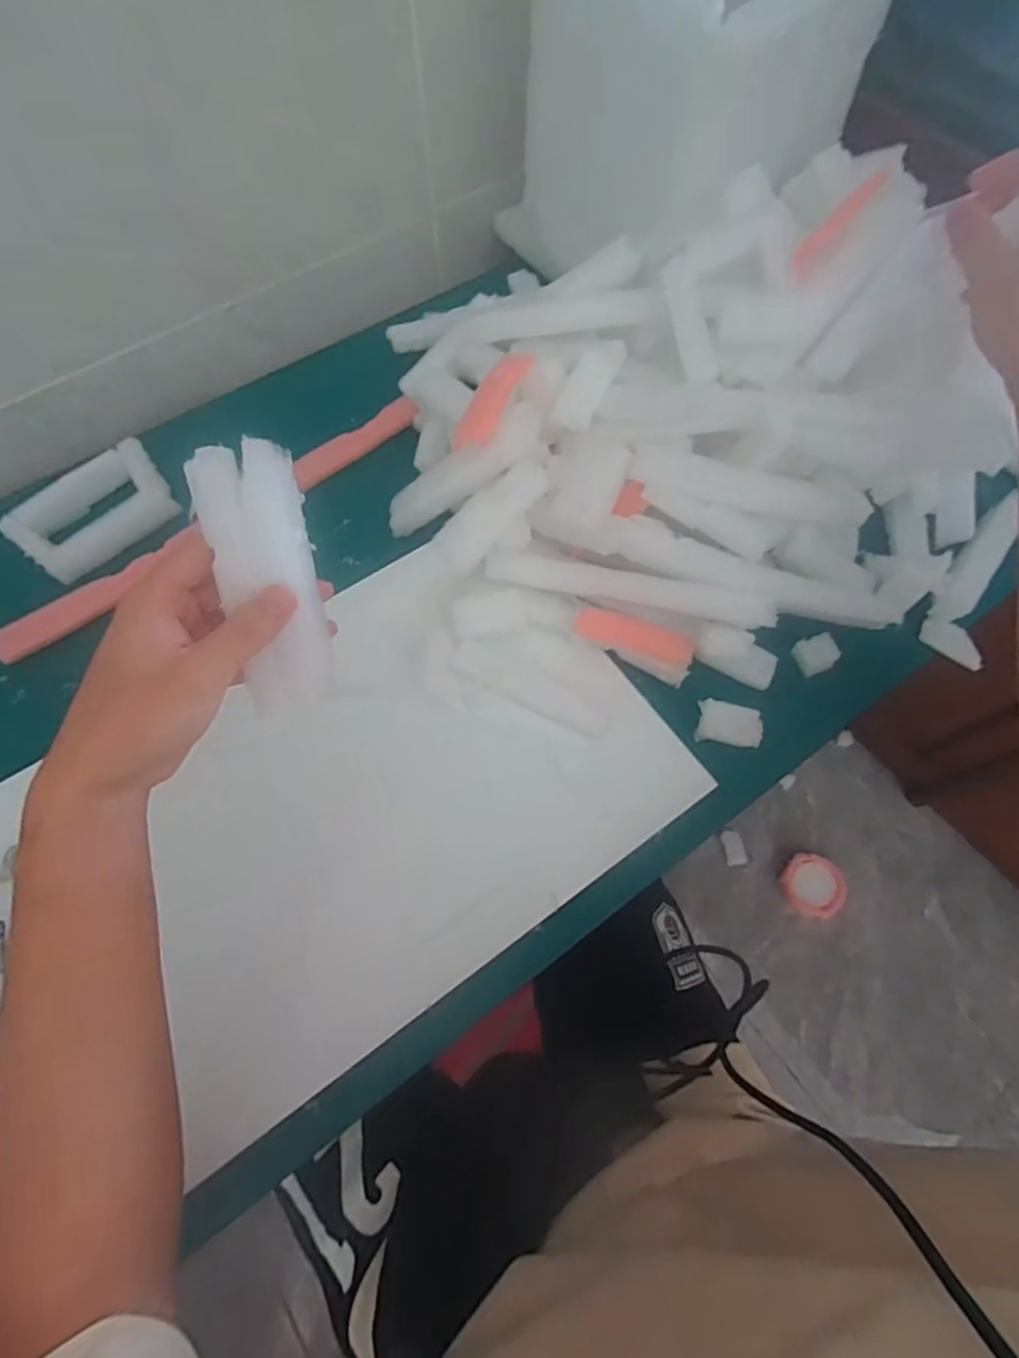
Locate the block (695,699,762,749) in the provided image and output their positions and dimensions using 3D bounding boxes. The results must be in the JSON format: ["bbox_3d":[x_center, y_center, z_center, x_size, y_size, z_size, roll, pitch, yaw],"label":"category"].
[{"bbox_3d":[0.162,0.034,0.463,0.045,0.010,0.029,10,67,4],"label":"block"}]

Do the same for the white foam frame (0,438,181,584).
[{"bbox_3d":[-0.357,-0.144,0.541,0.127,0.017,0.084,-43,85,-17],"label":"white foam frame"}]

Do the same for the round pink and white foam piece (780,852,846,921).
[{"bbox_3d":[0.544,0.368,1.114,0.111,0.028,0.102,0,66,0],"label":"round pink and white foam piece"}]

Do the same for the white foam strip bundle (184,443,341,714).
[{"bbox_3d":[-0.117,-0.046,0.312,0.039,0.134,0.033,-6,33,-3],"label":"white foam strip bundle"}]

